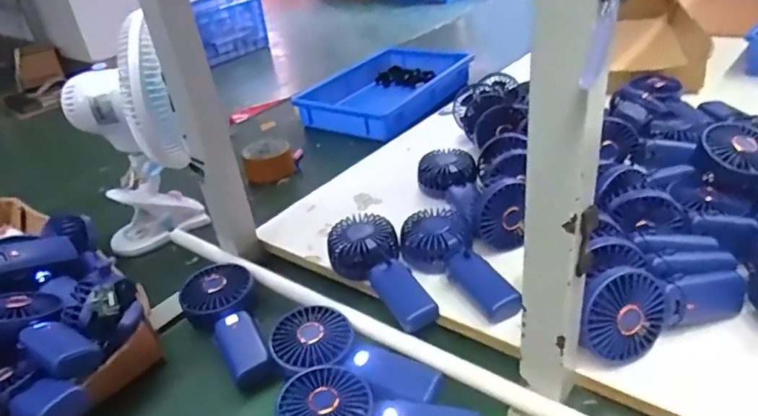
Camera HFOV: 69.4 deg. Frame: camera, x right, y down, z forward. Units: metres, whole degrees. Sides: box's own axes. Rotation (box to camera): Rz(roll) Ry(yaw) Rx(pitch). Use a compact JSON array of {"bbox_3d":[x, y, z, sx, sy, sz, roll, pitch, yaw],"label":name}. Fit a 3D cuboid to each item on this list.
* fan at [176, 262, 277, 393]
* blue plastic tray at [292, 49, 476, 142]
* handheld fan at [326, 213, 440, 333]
[{"bbox_3d":[-0.164,0.128,0.625,0.090,0.038,0.190,-23,36,-24],"label":"fan"},{"bbox_3d":[0.027,-0.267,1.218,0.240,0.066,0.404,18,40,33],"label":"blue plastic tray"},{"bbox_3d":[-0.001,0.073,0.633,0.081,0.050,0.168,-16,33,-14],"label":"handheld fan"}]

